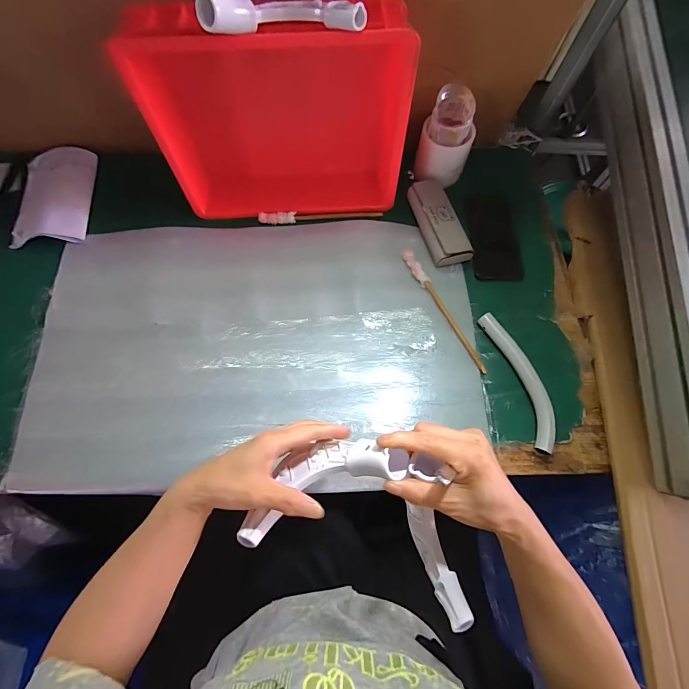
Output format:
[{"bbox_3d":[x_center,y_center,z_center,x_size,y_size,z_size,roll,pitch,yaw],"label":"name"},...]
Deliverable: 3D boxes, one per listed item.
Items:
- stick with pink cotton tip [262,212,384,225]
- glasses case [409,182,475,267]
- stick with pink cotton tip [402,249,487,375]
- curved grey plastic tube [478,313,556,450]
[{"bbox_3d":[-0.041,-0.225,0.607,0.211,0.023,0.017,-6,71,-2],"label":"stick with pink cotton tip"},{"bbox_3d":[0.159,-0.206,0.583,0.062,0.030,0.158,-12,72,-4],"label":"glasses case"},{"bbox_3d":[0.154,-0.057,0.538,0.017,0.012,0.225,-27,73,-9],"label":"stick with pink cotton tip"},{"bbox_3d":[0.255,0.049,0.501,0.041,0.020,0.203,-15,72,-5],"label":"curved grey plastic tube"}]

